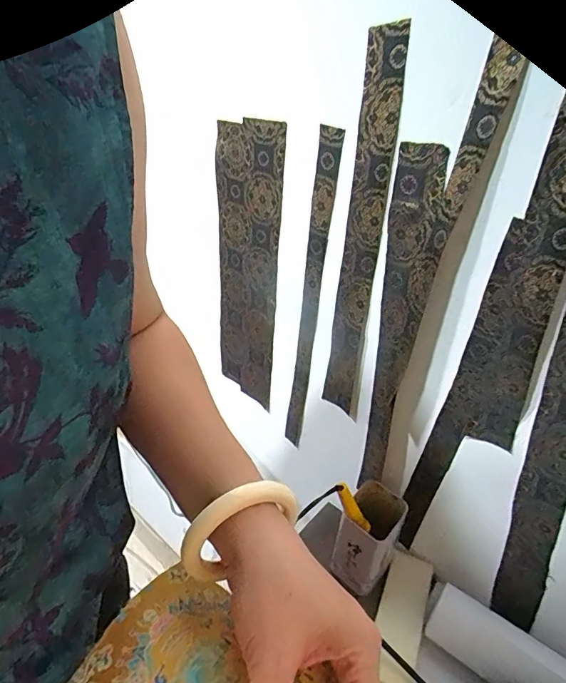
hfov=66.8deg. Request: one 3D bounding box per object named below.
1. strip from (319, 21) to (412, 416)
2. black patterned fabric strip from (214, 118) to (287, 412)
[{"bbox_3d":[0.083,-0.087,0.455,0.049,0.400,0.004,26,37,32],"label":"strip"},{"bbox_3d":[-0.046,-0.084,0.588,0.116,0.380,0.007,25,37,33],"label":"black patterned fabric strip"}]

